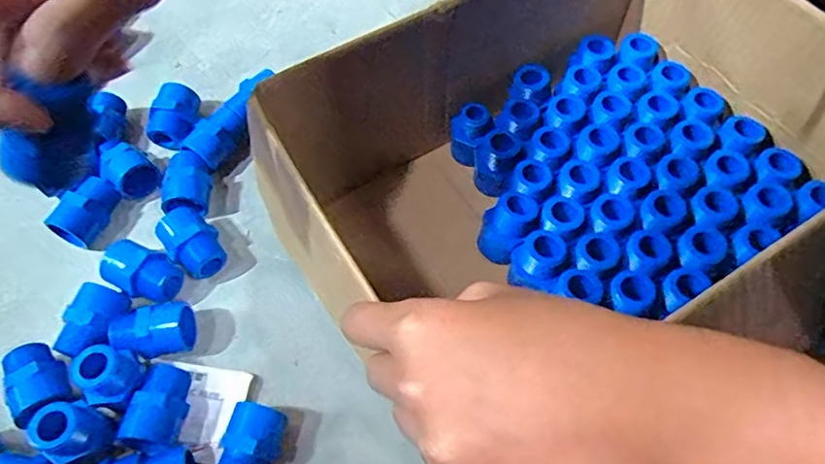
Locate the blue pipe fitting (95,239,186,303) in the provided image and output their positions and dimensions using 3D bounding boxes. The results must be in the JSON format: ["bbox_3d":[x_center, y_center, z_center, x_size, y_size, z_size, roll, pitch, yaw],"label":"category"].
[{"bbox_3d":[-0.177,0.027,0.368,0.044,0.032,0.031,24,64,14],"label":"blue pipe fitting"}]

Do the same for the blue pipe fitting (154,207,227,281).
[{"bbox_3d":[-0.148,0.009,0.380,0.032,0.030,0.043,-37,66,-18],"label":"blue pipe fitting"}]

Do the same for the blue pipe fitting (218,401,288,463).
[{"bbox_3d":[-0.089,0.121,0.312,0.032,0.031,0.044,7,61,5],"label":"blue pipe fitting"}]

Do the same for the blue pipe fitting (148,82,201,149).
[{"bbox_3d":[-0.184,-0.087,0.432,0.029,0.034,0.042,7,61,5],"label":"blue pipe fitting"}]

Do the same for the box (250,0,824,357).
[{"bbox_3d":[0.089,-0.034,0.352,0.307,0.141,0.204,-28,64,-14],"label":"box"}]

